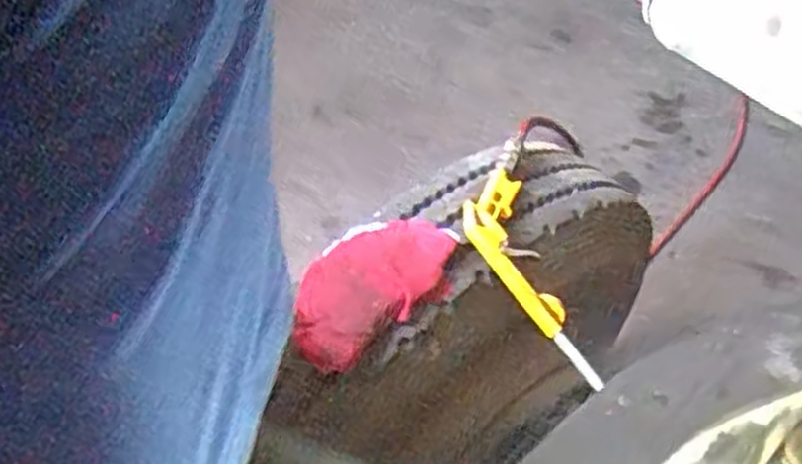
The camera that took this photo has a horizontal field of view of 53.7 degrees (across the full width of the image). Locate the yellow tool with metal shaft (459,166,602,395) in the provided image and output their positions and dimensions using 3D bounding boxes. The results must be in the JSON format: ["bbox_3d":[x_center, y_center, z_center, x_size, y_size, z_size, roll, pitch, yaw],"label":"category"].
[{"bbox_3d":[0.128,0.039,0.800,0.088,0.034,0.245,-19,67,-15],"label":"yellow tool with metal shaft"}]

